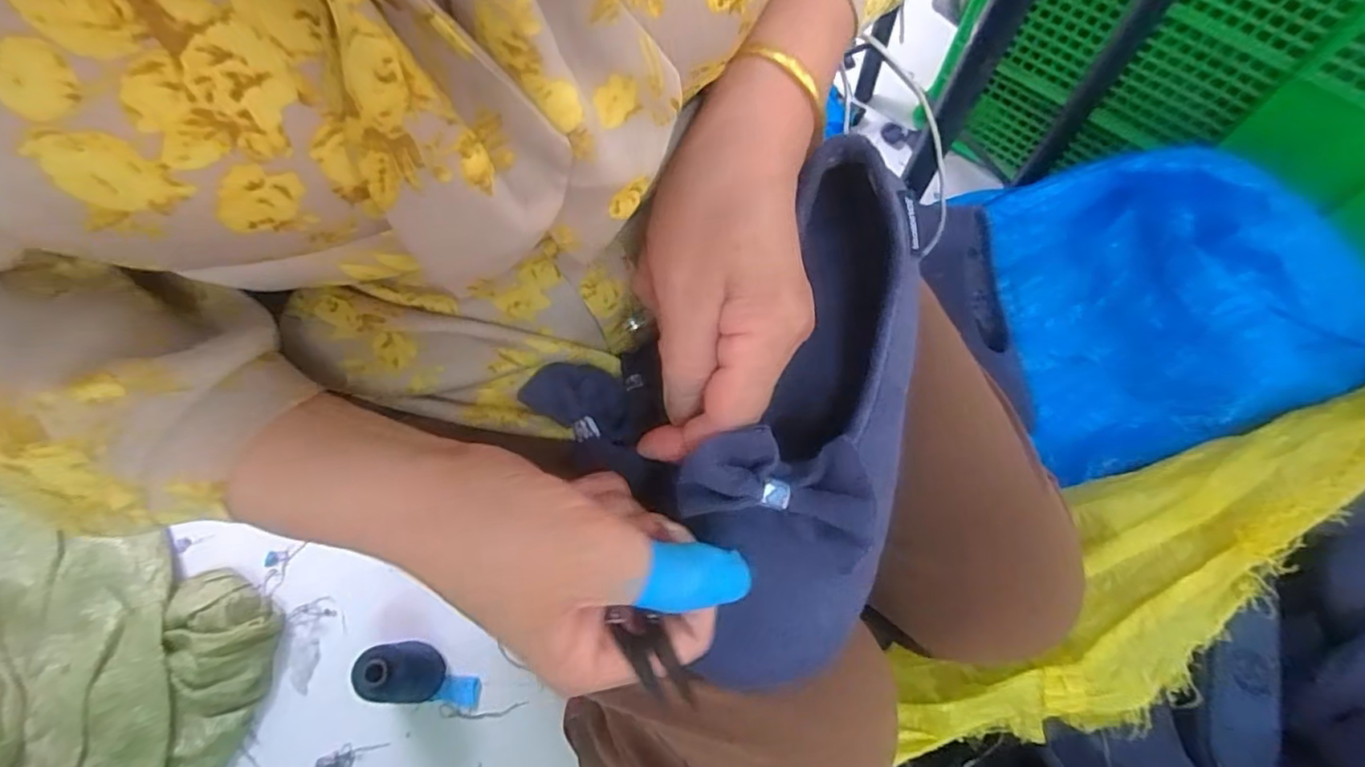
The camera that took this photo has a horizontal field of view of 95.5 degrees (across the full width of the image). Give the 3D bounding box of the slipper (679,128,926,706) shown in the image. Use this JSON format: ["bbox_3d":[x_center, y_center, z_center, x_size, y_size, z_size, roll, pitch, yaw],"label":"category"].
[{"bbox_3d":[0.054,0.005,0.266,0.077,0.062,0.234,15,71,6],"label":"slipper"}]

